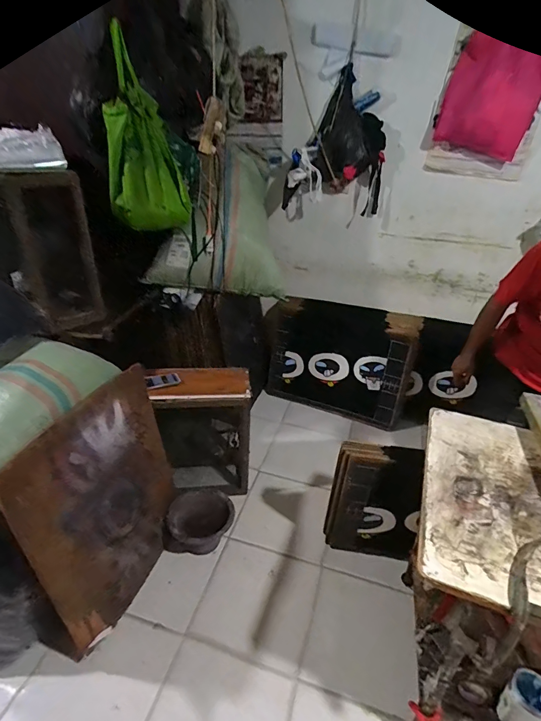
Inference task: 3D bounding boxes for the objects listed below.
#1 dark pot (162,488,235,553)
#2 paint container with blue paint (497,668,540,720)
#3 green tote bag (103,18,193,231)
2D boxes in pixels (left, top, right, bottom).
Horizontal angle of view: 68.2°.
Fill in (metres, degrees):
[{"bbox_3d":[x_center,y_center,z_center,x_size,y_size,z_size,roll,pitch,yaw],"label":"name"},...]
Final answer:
[{"bbox_3d":[-0.297,0.671,1.680,0.287,0.131,0.241,-2,27,-7],"label":"dark pot"},{"bbox_3d":[0.657,0.882,1.024,0.105,0.120,0.103,-20,34,-38],"label":"paint container with blue paint"},{"bbox_3d":[-0.472,-0.826,1.518,0.285,0.628,0.174,-5,27,-14],"label":"green tote bag"}]

